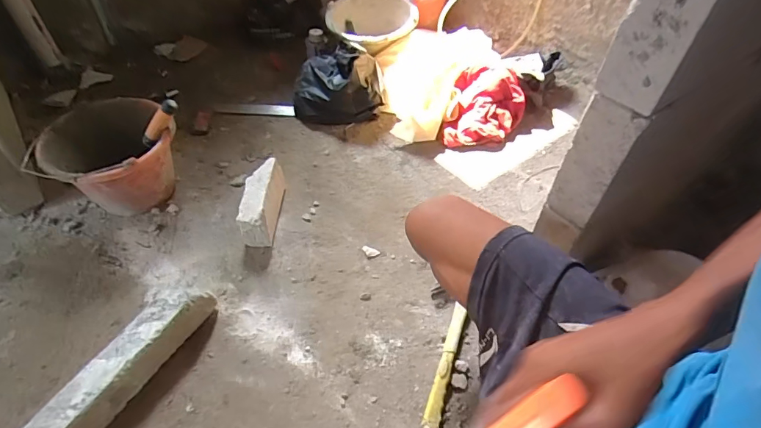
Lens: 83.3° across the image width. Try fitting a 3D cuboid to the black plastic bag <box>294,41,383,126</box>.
[{"bbox_3d":[-0.123,-0.353,1.122,0.223,0.159,0.192,-5,50,-4],"label":"black plastic bag"}]

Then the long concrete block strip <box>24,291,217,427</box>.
[{"bbox_3d":[-0.415,0.265,0.656,0.064,0.083,0.380,25,54,21],"label":"long concrete block strip"}]

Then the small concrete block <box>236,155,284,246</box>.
[{"bbox_3d":[-0.248,-0.024,0.901,0.075,0.082,0.186,0,50,1],"label":"small concrete block"}]

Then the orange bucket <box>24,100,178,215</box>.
[{"bbox_3d":[-0.541,-0.104,0.896,0.214,0.173,0.227,0,50,1],"label":"orange bucket"}]

